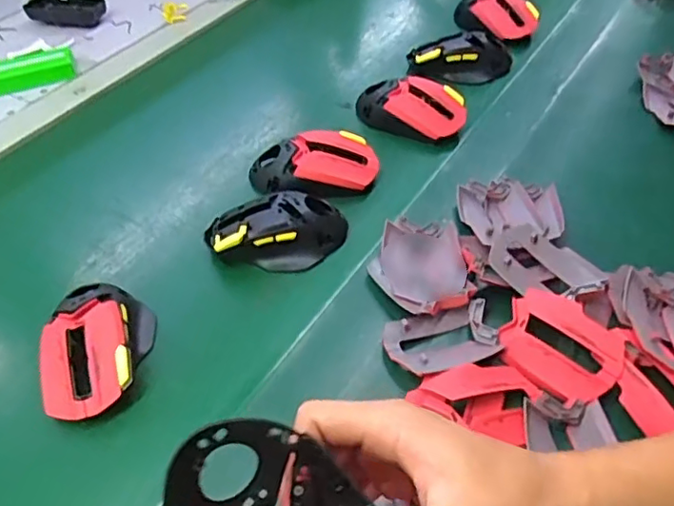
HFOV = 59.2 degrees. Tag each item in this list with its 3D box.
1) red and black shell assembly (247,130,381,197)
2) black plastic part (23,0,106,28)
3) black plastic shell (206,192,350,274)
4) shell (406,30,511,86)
[{"bbox_3d":[-0.022,-0.081,0.551,0.116,0.038,0.060,-8,46,0],"label":"red and black shell assembly"},{"bbox_3d":[-0.371,-0.332,0.810,0.114,0.025,0.052,14,50,15],"label":"black plastic part"},{"bbox_3d":[-0.052,-0.019,0.499,0.116,0.034,0.062,-7,46,0],"label":"black plastic shell"},{"bbox_3d":[0.143,-0.228,0.689,0.115,0.034,0.062,5,47,11],"label":"shell"}]

